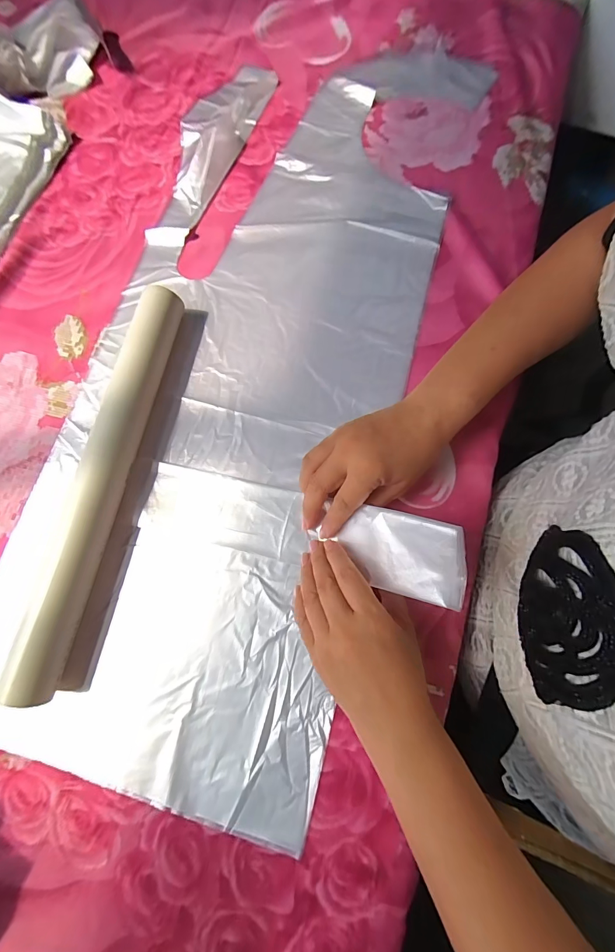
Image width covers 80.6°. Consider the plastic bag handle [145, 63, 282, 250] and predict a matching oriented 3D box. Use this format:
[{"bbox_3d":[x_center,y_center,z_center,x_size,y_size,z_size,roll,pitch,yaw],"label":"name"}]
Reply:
[{"bbox_3d":[-0.119,-0.377,0.415,0.069,0.029,0.269,22,78,7],"label":"plastic bag handle"}]

